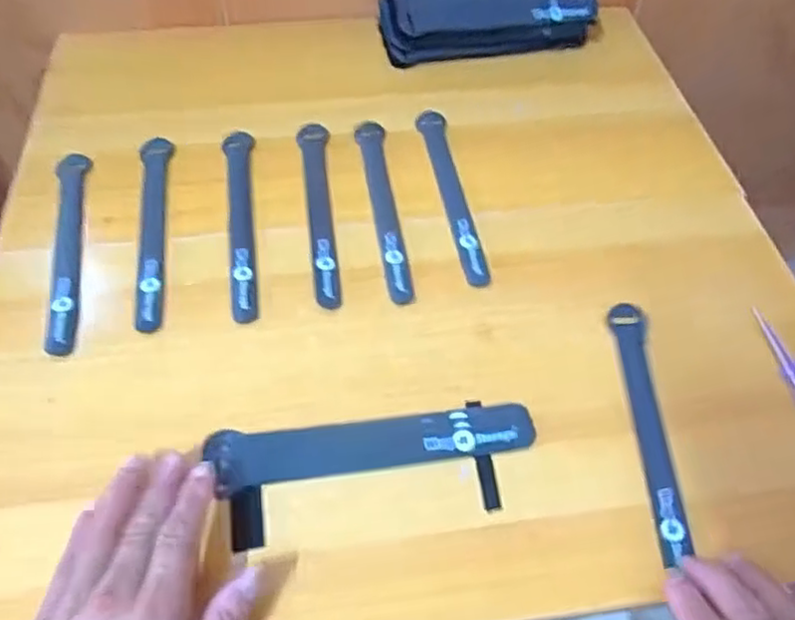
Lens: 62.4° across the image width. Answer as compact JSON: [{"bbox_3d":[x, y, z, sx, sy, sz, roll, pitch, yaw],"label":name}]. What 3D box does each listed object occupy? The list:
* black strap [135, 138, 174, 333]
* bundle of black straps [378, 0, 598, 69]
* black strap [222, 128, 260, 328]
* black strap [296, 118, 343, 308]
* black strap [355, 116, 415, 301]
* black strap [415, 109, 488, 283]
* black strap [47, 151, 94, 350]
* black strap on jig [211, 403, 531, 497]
[{"bbox_3d":[-0.189,-0.067,0.509,0.023,0.004,0.195,-9,56,-7],"label":"black strap"},{"bbox_3d":[0.087,-0.292,0.651,0.202,0.051,0.072,-7,56,-6],"label":"bundle of black straps"},{"bbox_3d":[-0.120,-0.072,0.512,0.024,0.007,0.189,-9,56,-7],"label":"black strap"},{"bbox_3d":[-0.062,-0.082,0.521,0.024,0.006,0.193,-5,56,-5],"label":"black strap"},{"bbox_3d":[-0.011,-0.087,0.526,0.024,0.006,0.196,-6,56,-5],"label":"black strap"},{"bbox_3d":[0.044,-0.098,0.534,0.024,0.007,0.188,-7,56,-6],"label":"black strap"},{"bbox_3d":[-0.247,-0.047,0.489,0.024,0.007,0.190,-9,56,-7],"label":"black strap"},{"bbox_3d":[-0.014,0.083,0.406,0.197,0.011,0.037,-6,56,-5],"label":"black strap on jig"}]

